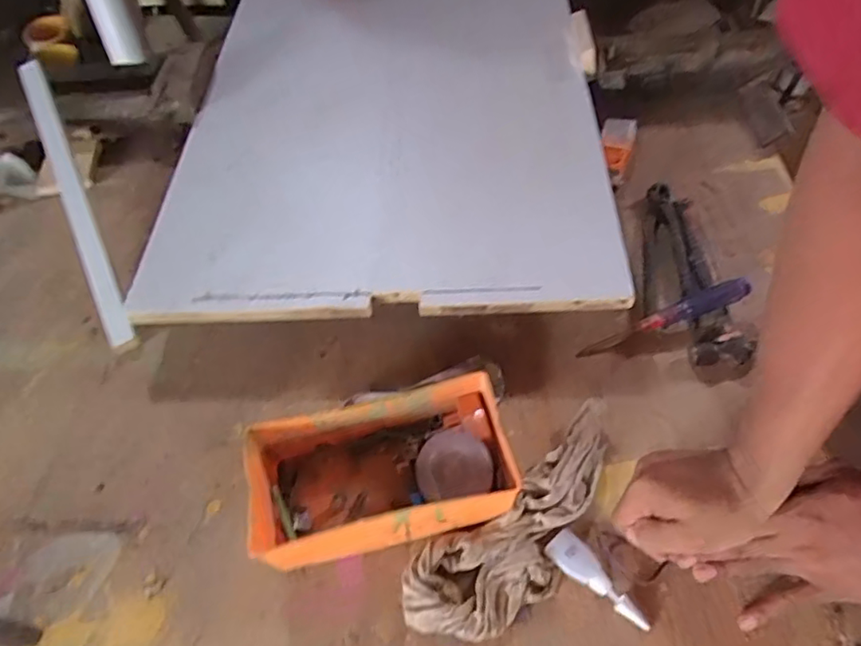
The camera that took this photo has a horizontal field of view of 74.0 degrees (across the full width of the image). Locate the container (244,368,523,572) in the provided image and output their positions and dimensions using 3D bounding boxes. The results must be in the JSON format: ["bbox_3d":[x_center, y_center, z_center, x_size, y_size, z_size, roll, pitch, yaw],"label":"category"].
[{"bbox_3d":[-0.046,0.143,0.551,0.239,0.076,0.122,-13,56,-4],"label":"container"}]

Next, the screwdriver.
[{"bbox_3d":[0.263,-0.005,0.647,0.196,0.020,0.024,-24,56,9],"label":"screwdriver"}]

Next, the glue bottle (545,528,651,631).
[{"bbox_3d":[0.149,0.235,0.516,0.032,0.017,0.101,-34,60,-18],"label":"glue bottle"}]

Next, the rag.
[{"bbox_3d":[0.094,0.194,0.543,0.262,0.031,0.096,-34,60,-18],"label":"rag"}]

